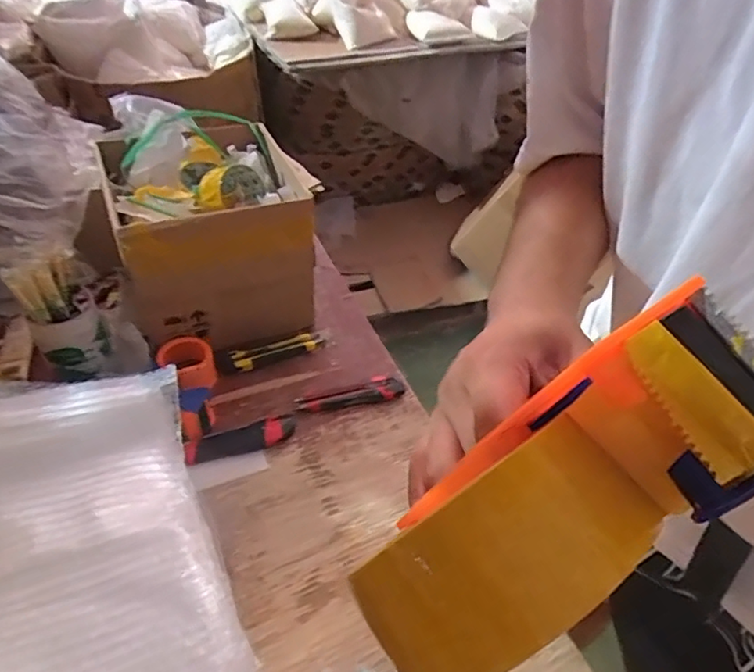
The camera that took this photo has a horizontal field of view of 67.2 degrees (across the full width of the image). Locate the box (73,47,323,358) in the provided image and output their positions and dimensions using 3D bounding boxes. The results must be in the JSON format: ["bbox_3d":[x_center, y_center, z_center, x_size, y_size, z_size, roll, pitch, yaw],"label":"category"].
[{"bbox_3d":[-0.254,-0.144,0.860,0.263,0.247,0.264,-15,45,-19],"label":"box"}]

